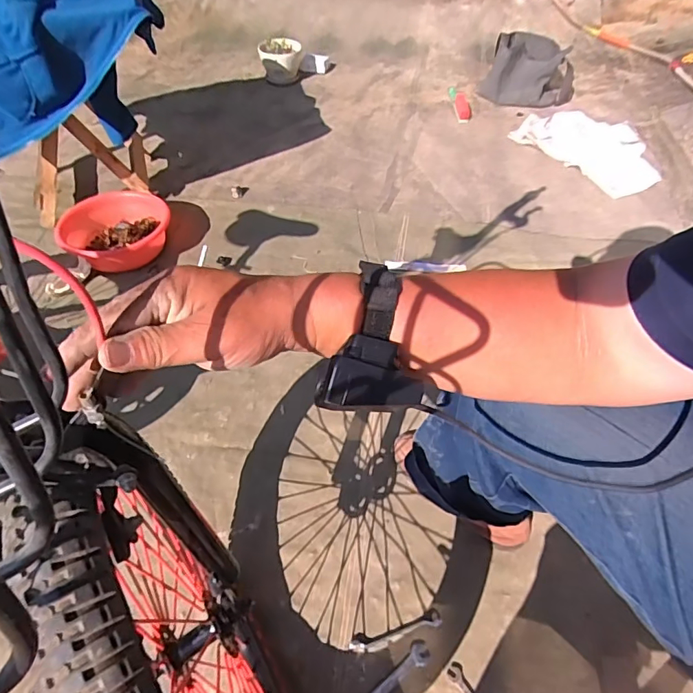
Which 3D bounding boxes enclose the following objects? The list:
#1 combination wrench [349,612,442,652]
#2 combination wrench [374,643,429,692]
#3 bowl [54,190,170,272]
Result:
[{"bbox_3d":[0.072,0.420,0.692,0.139,0.009,0.020,-11,53,-12],"label":"combination wrench"},{"bbox_3d":[0.057,0.468,0.654,0.137,0.004,0.026,-31,60,-25],"label":"combination wrench"},{"bbox_3d":[-0.590,-0.287,1.203,0.249,0.092,0.261,0,51,0],"label":"bowl"}]

